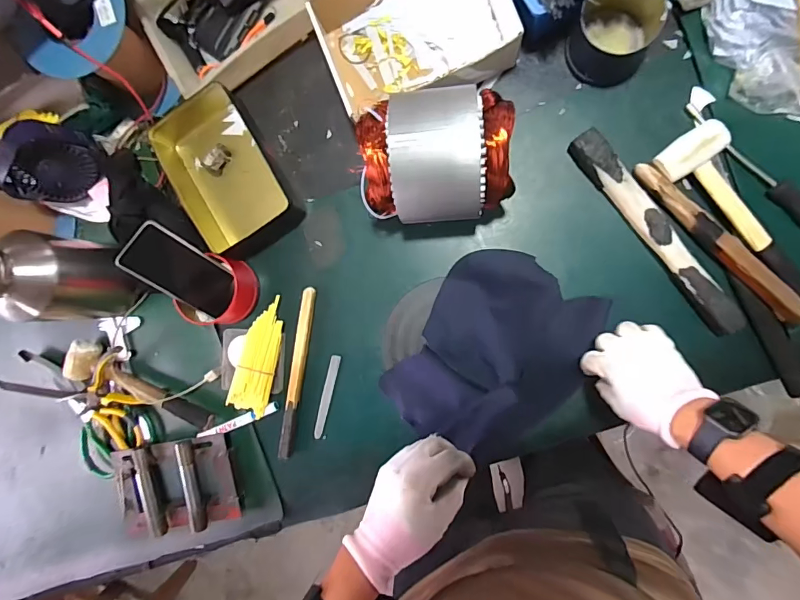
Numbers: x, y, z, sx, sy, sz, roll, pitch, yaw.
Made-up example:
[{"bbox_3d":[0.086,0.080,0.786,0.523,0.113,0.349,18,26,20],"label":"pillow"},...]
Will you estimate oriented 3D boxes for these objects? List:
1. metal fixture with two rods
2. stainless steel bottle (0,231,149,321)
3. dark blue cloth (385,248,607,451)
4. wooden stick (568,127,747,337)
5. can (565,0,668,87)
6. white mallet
[{"bbox_3d":[-0.349,0.288,0.679,0.189,0.049,0.131,-13,91,9],"label":"metal fixture with two rods"},{"bbox_3d":[-0.486,-0.029,0.595,0.116,0.241,0.117,-6,92,8],"label":"stainless steel bottle"},{"bbox_3d":[0.131,0.079,0.625,0.216,0.040,0.285,32,96,6],"label":"dark blue cloth"},{"bbox_3d":[0.336,-0.089,0.577,0.037,0.040,0.315,-36,88,8],"label":"wooden stick"},{"bbox_3d":[0.278,-0.348,0.558,0.103,0.066,0.115,28,97,6],"label":"can"},{"bbox_3d":[0.401,-0.134,0.556,0.078,0.046,0.172,-29,89,9],"label":"white mallet"}]

